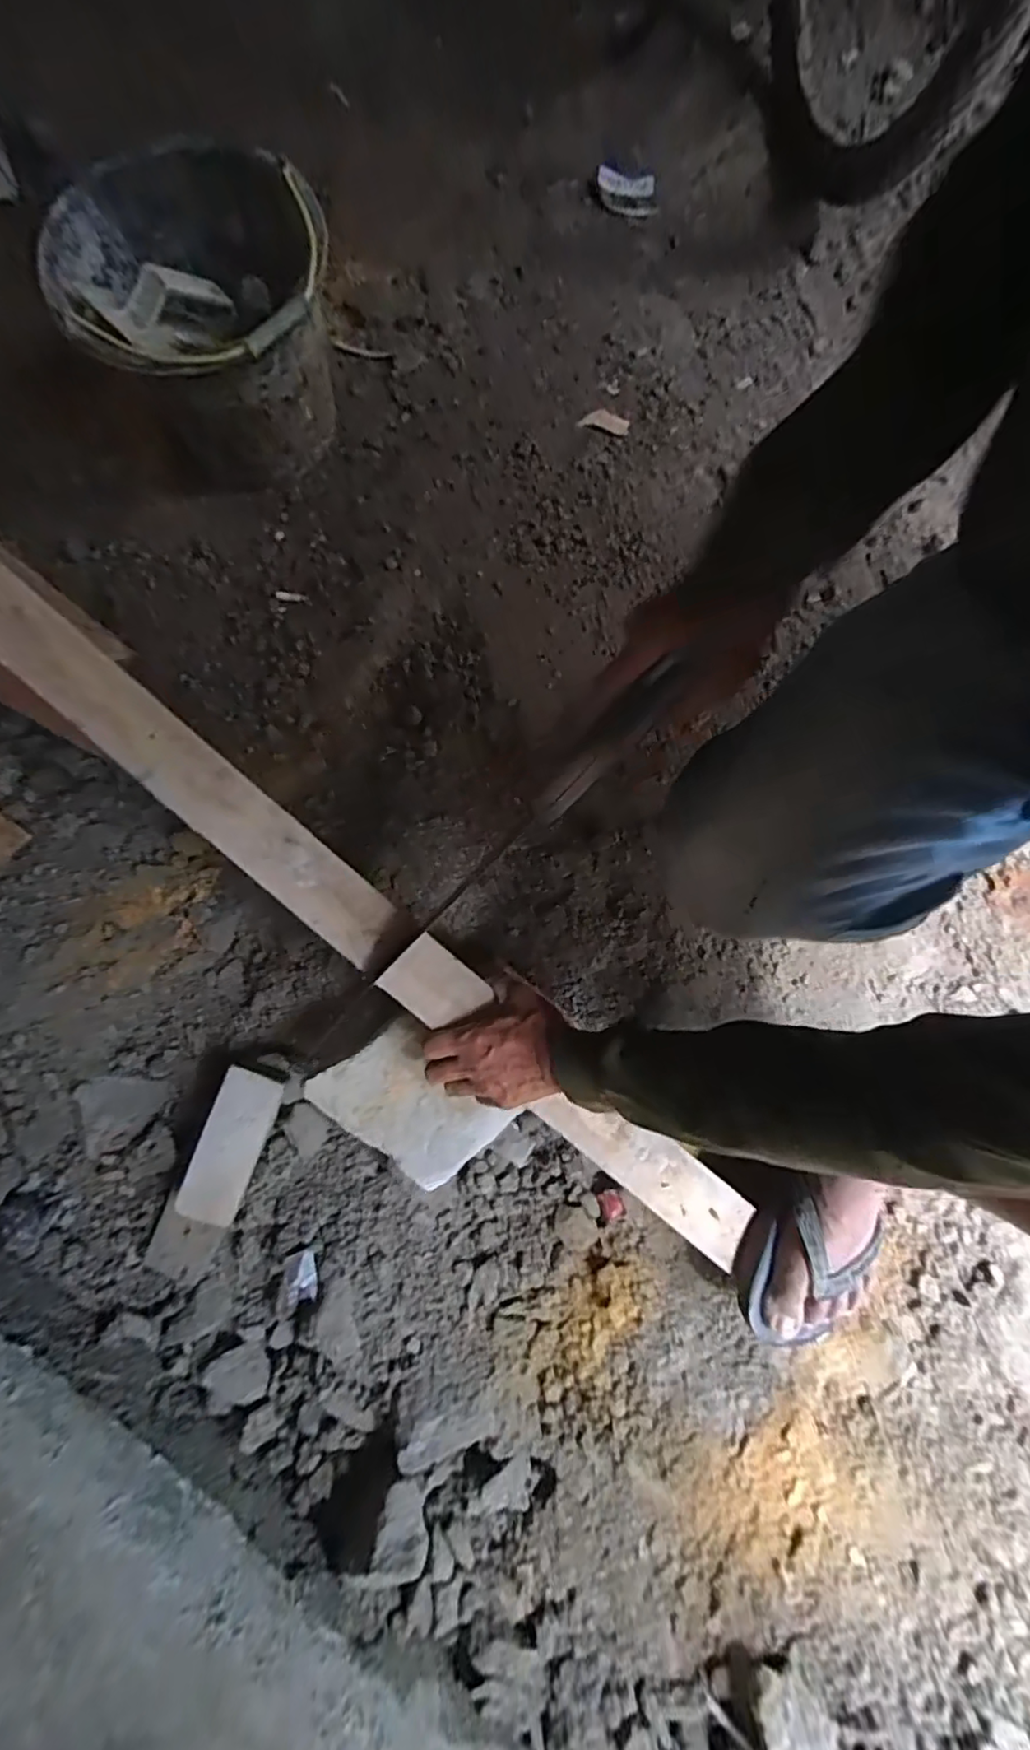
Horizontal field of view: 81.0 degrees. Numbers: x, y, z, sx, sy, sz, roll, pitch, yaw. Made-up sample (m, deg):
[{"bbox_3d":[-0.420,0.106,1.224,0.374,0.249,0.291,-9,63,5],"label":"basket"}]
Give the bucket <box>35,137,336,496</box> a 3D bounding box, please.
[{"bbox_3d":[-0.339,-0.596,0.682,0.276,0.204,0.276,0,79,-1],"label":"bucket"}]

